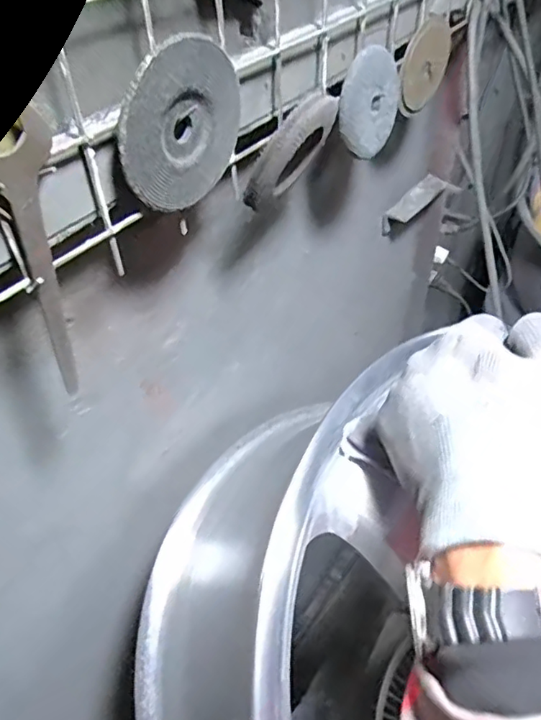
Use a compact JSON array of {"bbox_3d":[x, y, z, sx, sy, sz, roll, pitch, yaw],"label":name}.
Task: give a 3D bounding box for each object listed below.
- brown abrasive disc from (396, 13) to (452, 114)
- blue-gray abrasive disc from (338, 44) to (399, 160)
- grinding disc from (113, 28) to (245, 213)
[{"bbox_3d":[0.146,-0.280,0.529,0.067,0.086,0.011,8,26,-50],"label":"brown abrasive disc"},{"bbox_3d":[0.084,-0.217,0.469,0.007,0.082,0.077,27,15,37],"label":"blue-gray abrasive disc"},{"bbox_3d":[-0.049,-0.137,0.325,0.008,0.089,0.098,27,52,26],"label":"grinding disc"}]

